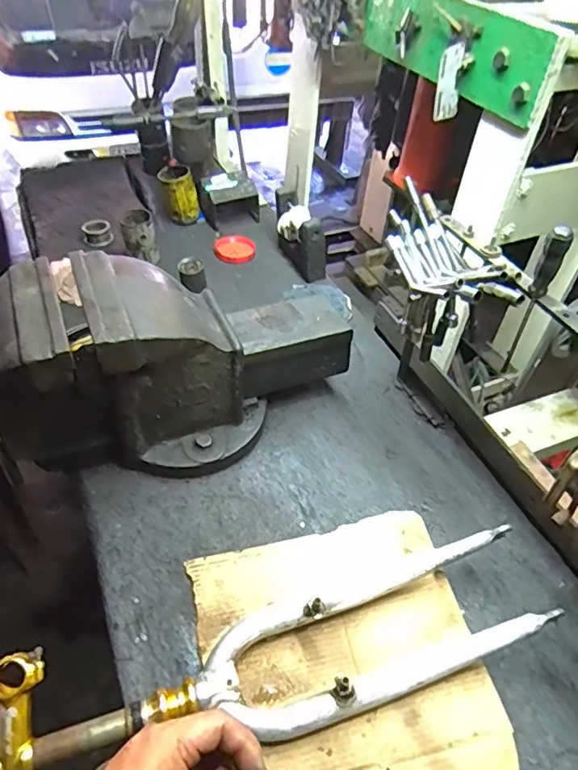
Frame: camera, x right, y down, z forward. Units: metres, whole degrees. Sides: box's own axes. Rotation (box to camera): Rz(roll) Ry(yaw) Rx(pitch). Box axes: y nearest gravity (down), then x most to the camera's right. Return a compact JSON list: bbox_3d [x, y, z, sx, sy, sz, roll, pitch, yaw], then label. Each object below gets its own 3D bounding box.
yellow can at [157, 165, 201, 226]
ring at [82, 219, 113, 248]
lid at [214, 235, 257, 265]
[{"bbox_3d":[-0.256,-0.441,1.273,0.083,0.133,0.067,-7,47,-12],"label":"yellow can"},{"bbox_3d":[-0.447,-0.352,1.253,0.062,0.047,0.062,3,46,-3],"label":"ring"},{"bbox_3d":[-0.123,-0.309,1.222,0.091,0.014,0.095,3,46,-3],"label":"lid"}]

